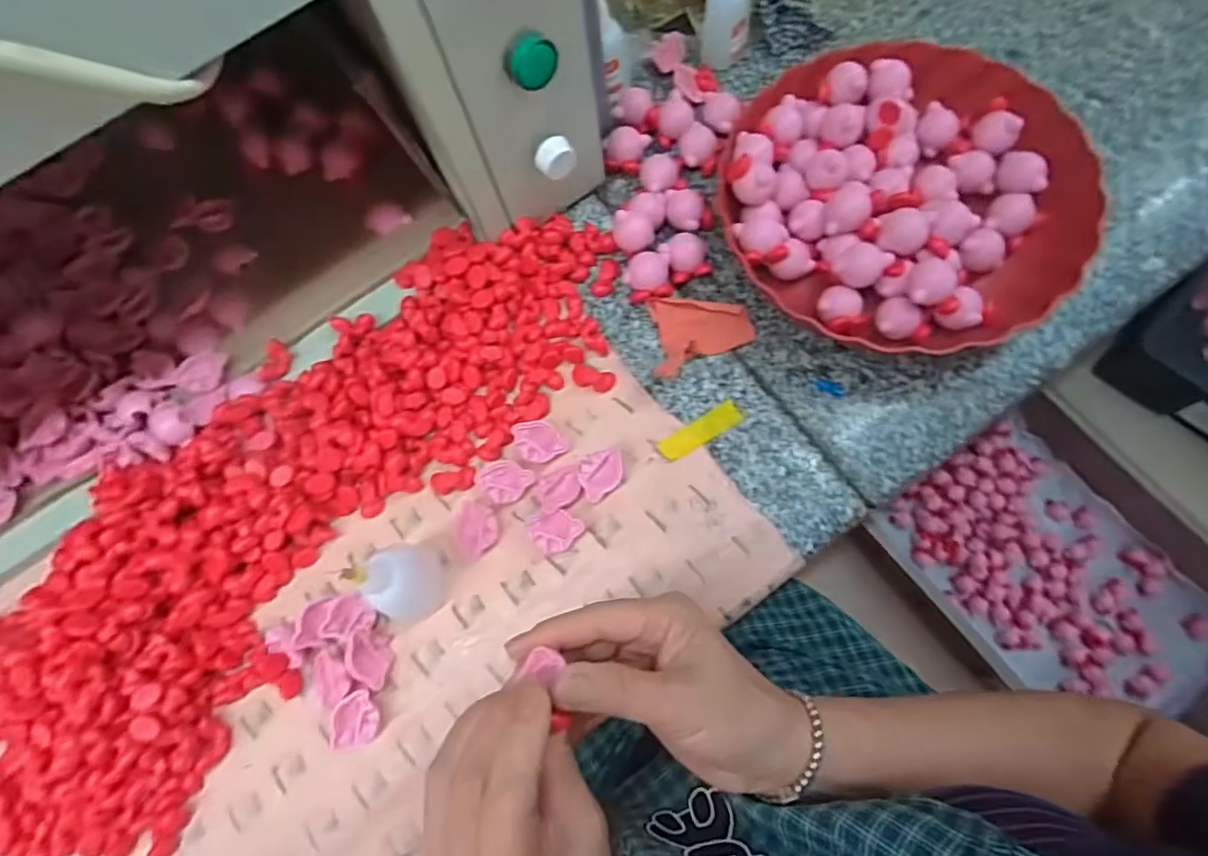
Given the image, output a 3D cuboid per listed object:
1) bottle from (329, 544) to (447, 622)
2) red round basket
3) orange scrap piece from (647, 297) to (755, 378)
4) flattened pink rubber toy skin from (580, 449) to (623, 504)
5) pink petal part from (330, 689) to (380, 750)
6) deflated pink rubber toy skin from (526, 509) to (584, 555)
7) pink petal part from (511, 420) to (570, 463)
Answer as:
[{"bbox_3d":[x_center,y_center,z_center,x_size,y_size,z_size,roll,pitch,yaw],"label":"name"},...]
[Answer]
[{"bbox_3d":[-0.121,0.092,0.347,0.031,0.084,0.042,-9,73,3],"label":"bottle"},{"bbox_3d":[0.207,-0.162,0.415,0.225,0.055,0.233,-2,74,5],"label":"red round basket"},{"bbox_3d":[0.071,-0.065,0.406,0.073,0.028,0.066,-3,73,5],"label":"orange scrap piece"},{"bbox_3d":[-0.002,0.032,0.389,0.028,0.010,0.032,-8,73,3],"label":"flattened pink rubber toy skin"},{"bbox_3d":[-0.152,0.178,0.358,0.029,0.014,0.030,-13,73,2],"label":"pink petal part"},{"bbox_3d":[-0.031,0.066,0.377,0.034,0.010,0.026,-22,79,4],"label":"deflated pink rubber toy skin"},{"bbox_3d":[-0.045,0.009,0.397,0.036,0.012,0.027,39,81,15],"label":"pink petal part"}]

